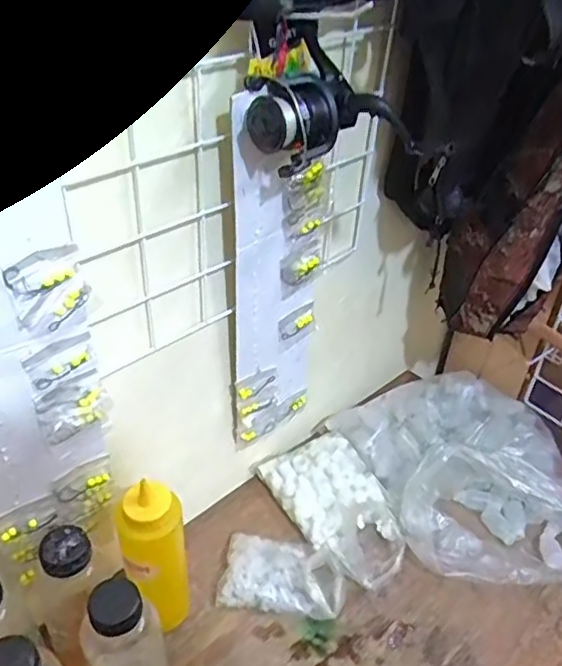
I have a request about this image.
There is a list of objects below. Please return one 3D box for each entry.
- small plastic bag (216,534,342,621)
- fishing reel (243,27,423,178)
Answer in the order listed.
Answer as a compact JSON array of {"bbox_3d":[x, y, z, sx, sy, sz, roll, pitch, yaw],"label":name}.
[{"bbox_3d":[0.001,0.268,0.692,0.128,0.032,0.084,5,38,3],"label":"small plastic bag"},{"bbox_3d":[0.036,-0.168,0.469,0.112,0.078,0.075,-16,42,-22],"label":"fishing reel"}]

